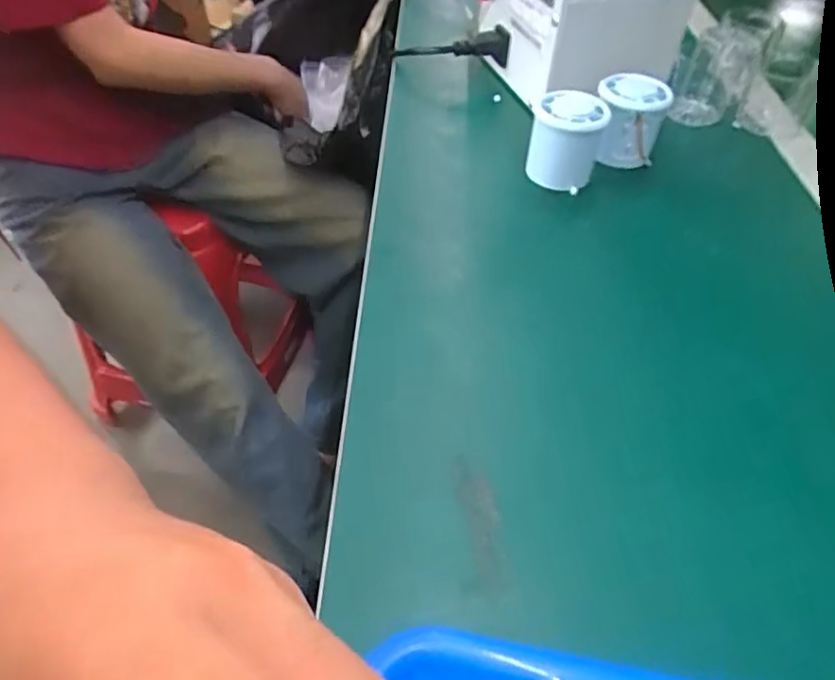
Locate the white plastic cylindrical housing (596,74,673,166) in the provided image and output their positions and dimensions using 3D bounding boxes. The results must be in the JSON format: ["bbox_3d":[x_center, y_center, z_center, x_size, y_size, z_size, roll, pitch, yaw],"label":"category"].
[{"bbox_3d":[0.172,-0.175,0.497,0.053,0.062,0.056,12,47,6],"label":"white plastic cylindrical housing"}]

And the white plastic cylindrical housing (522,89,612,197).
[{"bbox_3d":[0.116,-0.154,0.478,0.053,0.066,0.046,15,48,10],"label":"white plastic cylindrical housing"}]

